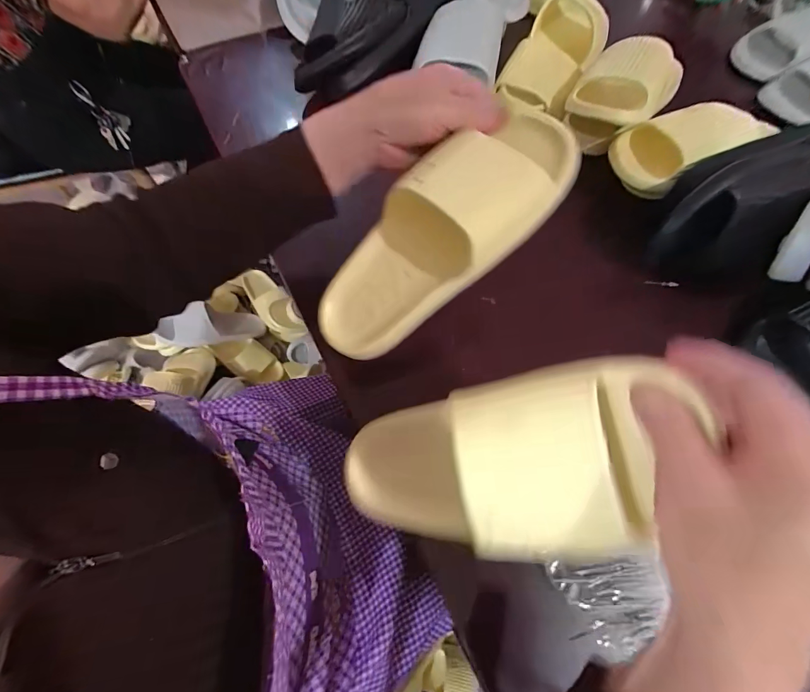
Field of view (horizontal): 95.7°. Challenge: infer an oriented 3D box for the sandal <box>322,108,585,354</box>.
[{"bbox_3d":[0.019,-0.084,0.291,0.234,0.057,0.087,-40,70,21],"label":"sandal"}]

